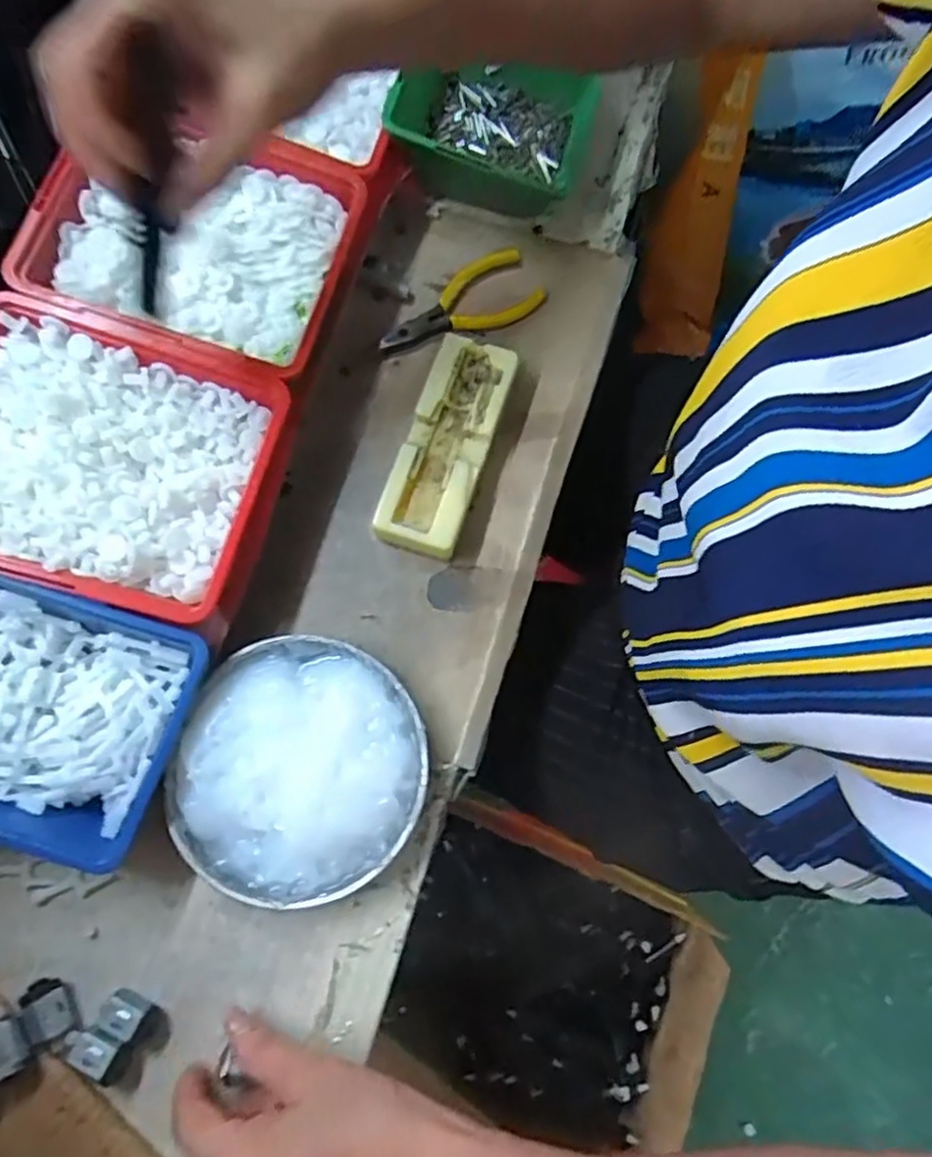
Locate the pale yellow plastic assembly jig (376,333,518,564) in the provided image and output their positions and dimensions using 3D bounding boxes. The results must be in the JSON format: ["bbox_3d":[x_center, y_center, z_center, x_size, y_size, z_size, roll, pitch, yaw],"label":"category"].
[{"bbox_3d":[-0.011,-0.081,0.419,0.049,0.025,0.133,18,76,3],"label":"pale yellow plastic assembly jig"}]

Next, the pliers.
[{"bbox_3d":[-0.004,-0.179,0.456,0.116,0.009,0.052,-34,79,-10],"label":"pliers"}]

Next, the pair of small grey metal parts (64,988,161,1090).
[{"bbox_3d":[-0.180,0.231,0.347,0.030,0.013,0.040,35,77,7],"label":"pair of small grey metal parts"}]

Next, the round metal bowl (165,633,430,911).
[{"bbox_3d":[-0.088,0.101,0.367,0.127,0.028,0.134,0,76,-2],"label":"round metal bowl"}]

